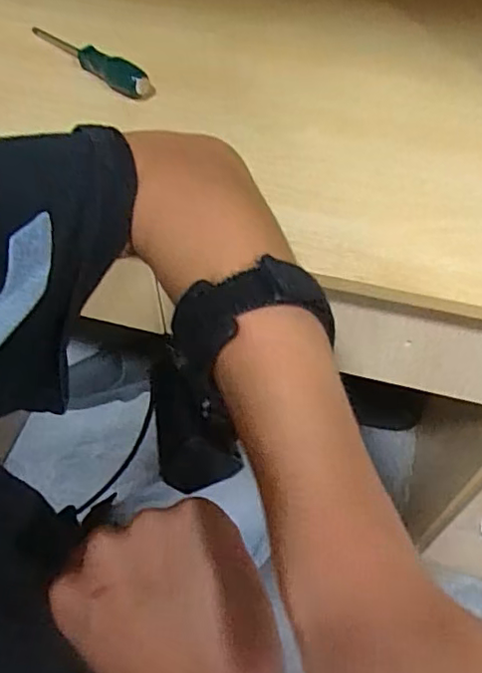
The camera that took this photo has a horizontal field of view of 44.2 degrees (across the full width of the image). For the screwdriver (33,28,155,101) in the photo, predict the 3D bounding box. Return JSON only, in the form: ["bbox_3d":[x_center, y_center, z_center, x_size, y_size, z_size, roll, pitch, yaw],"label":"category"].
[{"bbox_3d":[-0.159,-0.290,0.611,0.175,0.028,0.030,34,61,22],"label":"screwdriver"}]

